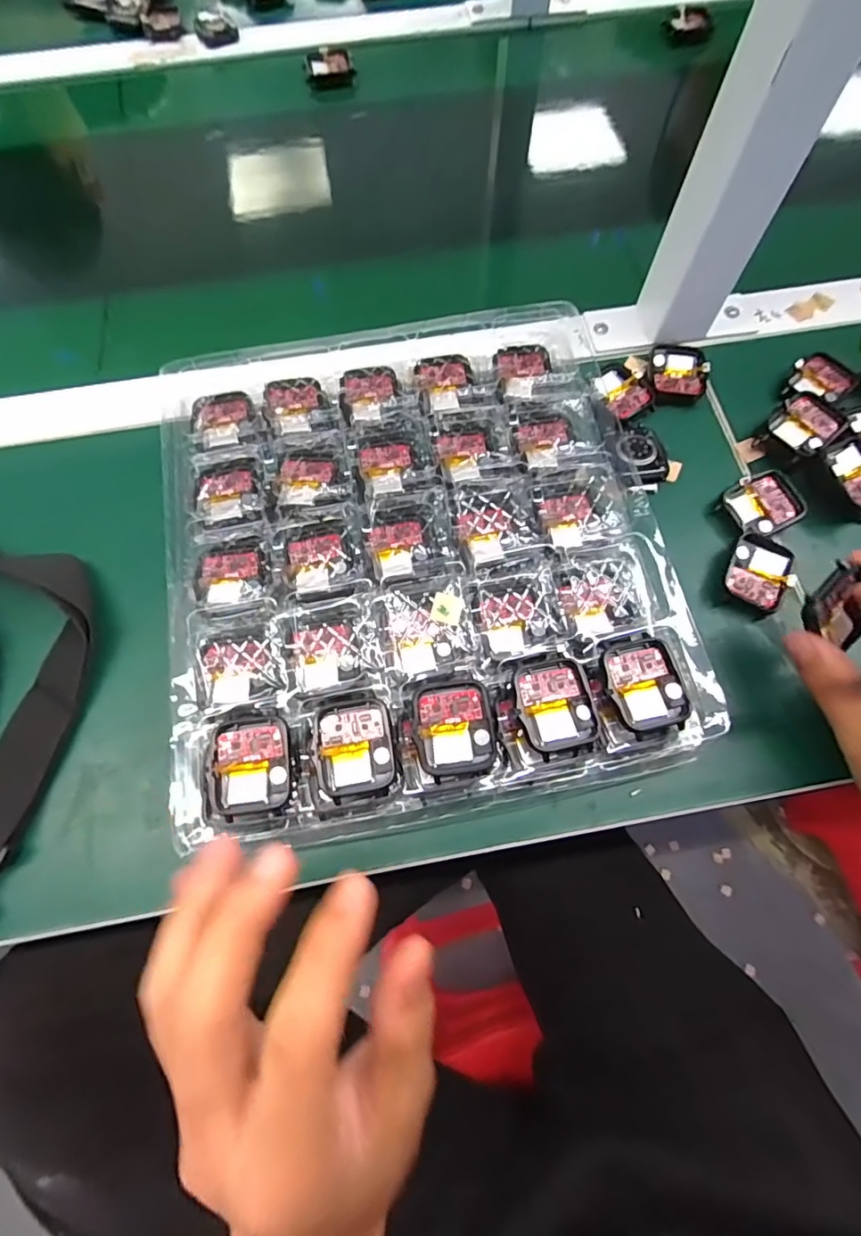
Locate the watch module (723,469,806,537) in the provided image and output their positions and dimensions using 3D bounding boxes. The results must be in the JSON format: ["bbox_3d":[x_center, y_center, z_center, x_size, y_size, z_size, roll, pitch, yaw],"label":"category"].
[{"bbox_3d":[0.205,-0.070,0.319,0.044,0.013,0.037,-25,71,-8],"label":"watch module"}]

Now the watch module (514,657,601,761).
[{"bbox_3d":[0.062,0.043,0.257,0.037,0.009,0.043,-10,70,-3],"label":"watch module"}]

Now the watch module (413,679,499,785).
[{"bbox_3d":[0.012,0.054,0.252,0.037,0.011,0.044,-9,70,-3],"label":"watch module"}]

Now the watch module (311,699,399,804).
[{"bbox_3d":[-0.036,0.063,0.250,0.038,0.007,0.043,-10,70,-3],"label":"watch module"}]

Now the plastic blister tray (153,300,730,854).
[{"bbox_3d":[-0.009,-0.042,0.302,0.275,0.037,0.291,-10,70,-3],"label":"plastic blister tray"}]

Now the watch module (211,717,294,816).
[{"bbox_3d":[-0.085,0.070,0.247,0.036,0.005,0.042,-9,70,-3],"label":"watch module"}]

